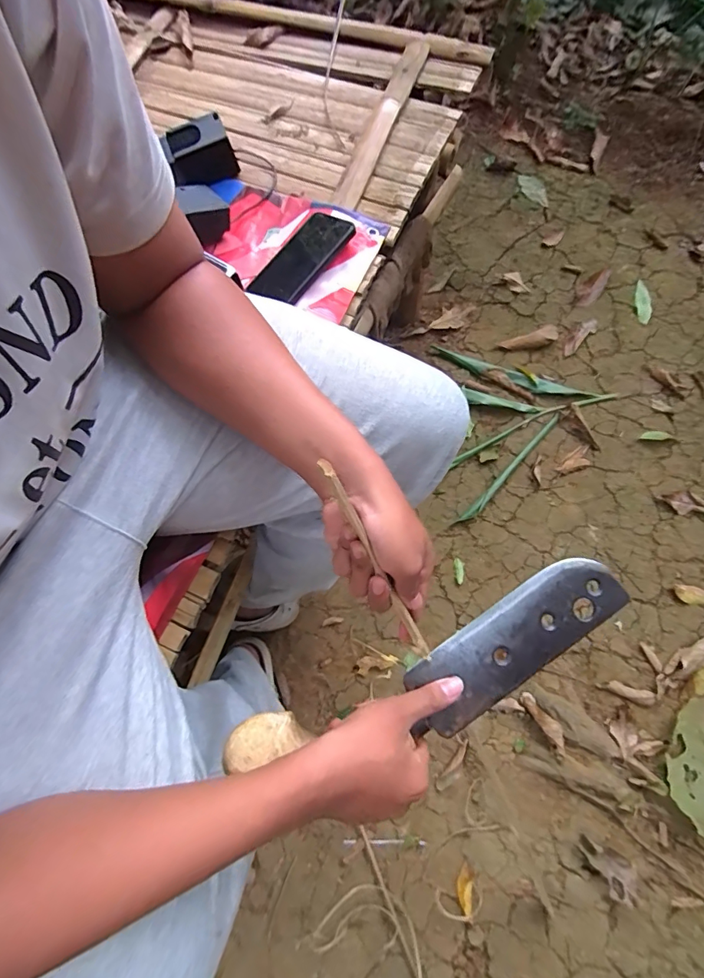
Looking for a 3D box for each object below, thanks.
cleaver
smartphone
[{"bbox_3d":[0.074,0.167,0.401,0.368,0.027,0.086,-22,69,-5],"label":"cleaver"},{"bbox_3d":[-0.063,-0.302,0.597,0.074,0.010,0.141,34,81,16],"label":"smartphone"}]

